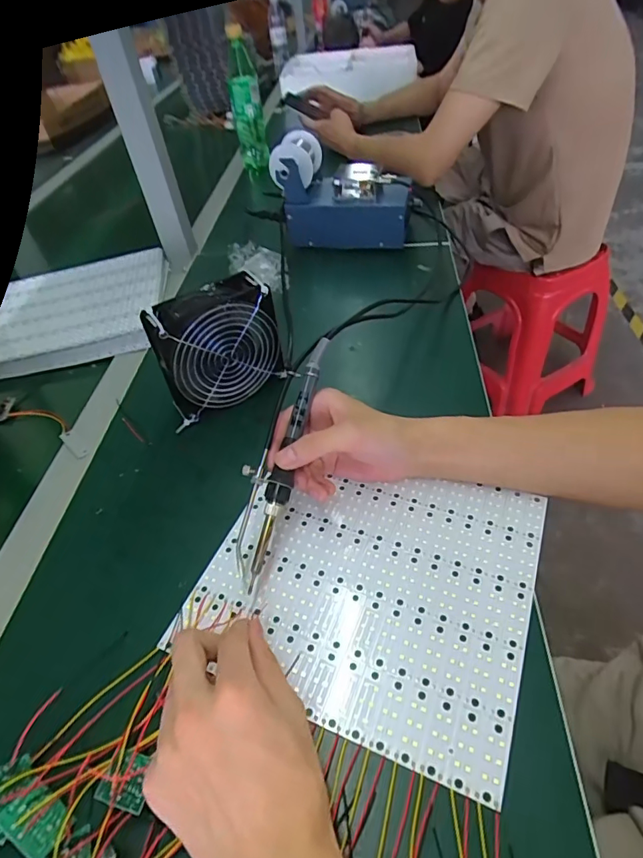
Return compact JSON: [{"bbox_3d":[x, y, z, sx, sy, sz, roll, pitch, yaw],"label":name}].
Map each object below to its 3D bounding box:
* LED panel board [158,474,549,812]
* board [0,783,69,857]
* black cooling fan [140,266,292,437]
[{"bbox_3d":[0.035,0.111,0.377,0.235,0.004,0.213,15,50,19],"label":"LED panel board"},{"bbox_3d":[-0.163,0.222,0.277,0.034,0.004,0.026,36,37,8],"label":"board"},{"bbox_3d":[-0.104,-0.077,0.489,0.121,0.120,0.056,-34,52,-24],"label":"black cooling fan"}]

